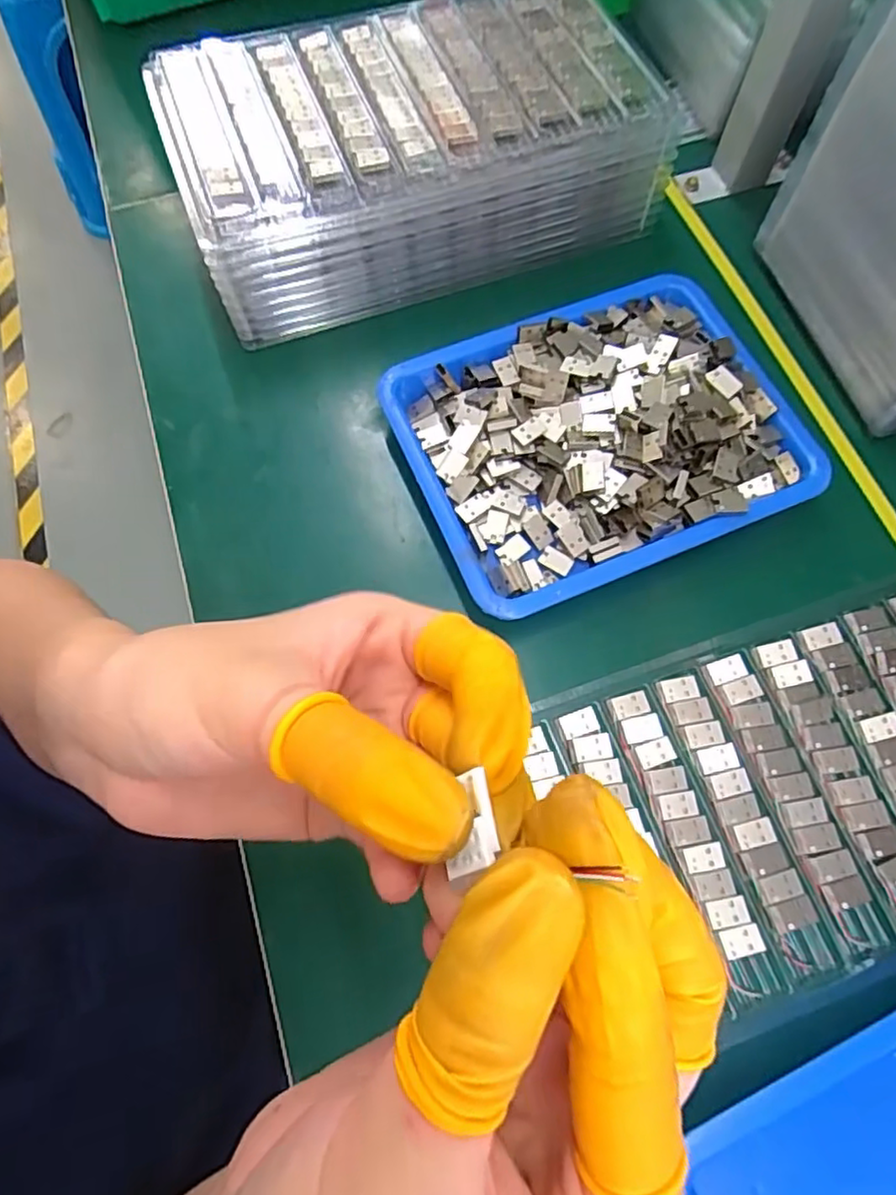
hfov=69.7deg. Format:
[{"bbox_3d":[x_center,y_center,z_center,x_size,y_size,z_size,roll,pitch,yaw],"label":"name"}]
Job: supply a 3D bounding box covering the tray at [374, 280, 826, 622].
[{"bbox_3d":[0.086,-0.095,0.371,0.211,0.035,0.166,-21,70,-7],"label":"tray"}]

